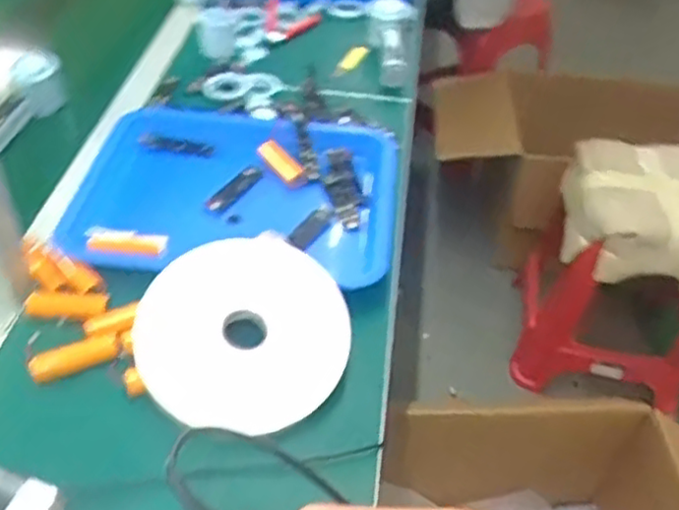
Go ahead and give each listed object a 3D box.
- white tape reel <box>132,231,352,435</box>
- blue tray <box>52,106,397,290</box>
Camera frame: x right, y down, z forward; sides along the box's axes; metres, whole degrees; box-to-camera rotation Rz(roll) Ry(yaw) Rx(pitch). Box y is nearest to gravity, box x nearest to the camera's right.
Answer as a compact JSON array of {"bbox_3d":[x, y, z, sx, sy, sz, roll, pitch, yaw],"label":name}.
[{"bbox_3d":[-0.082,0.065,0.610,0.173,0.014,0.177,5,64,-11],"label":"white tape reel"},{"bbox_3d":[-0.105,-0.082,0.782,0.327,0.034,0.275,5,45,0],"label":"blue tray"}]

